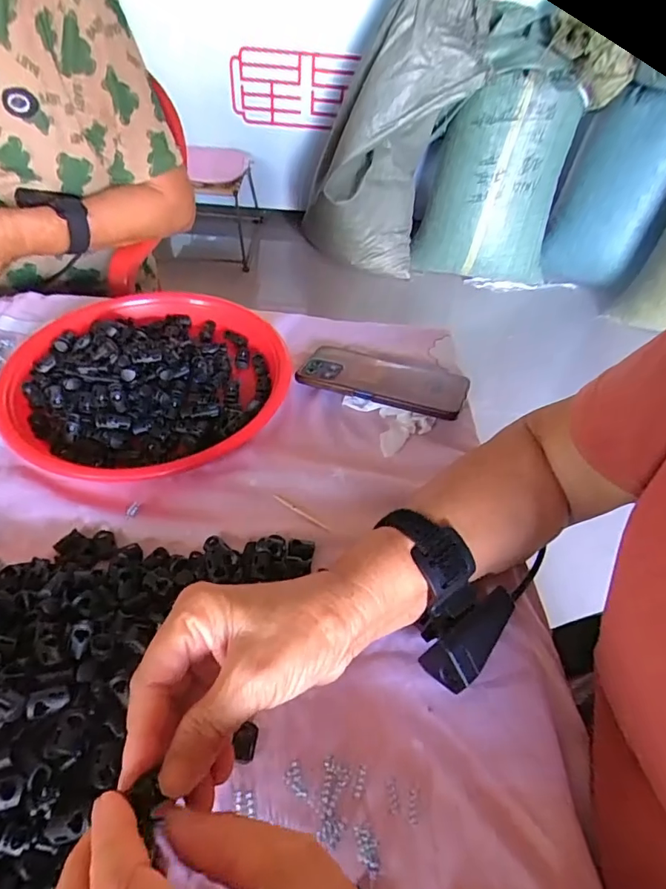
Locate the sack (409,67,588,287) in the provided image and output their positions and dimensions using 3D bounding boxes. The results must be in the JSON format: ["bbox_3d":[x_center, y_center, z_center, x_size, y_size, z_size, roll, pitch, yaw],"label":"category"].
[{"bbox_3d":[0.481,-0.766,1.456,0.388,0.520,0.113,14,51,7],"label":"sack"}]

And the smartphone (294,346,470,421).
[{"bbox_3d":[0.051,-0.068,0.491,0.163,0.010,0.083,16,38,16],"label":"smartphone"}]

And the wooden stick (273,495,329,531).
[{"bbox_3d":[-0.025,0.053,0.386,0.054,0.004,0.004,29,53,21],"label":"wooden stick"}]

